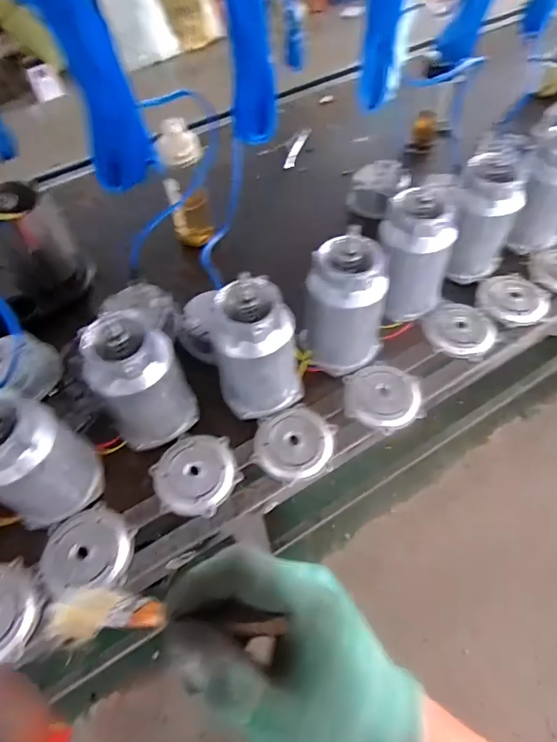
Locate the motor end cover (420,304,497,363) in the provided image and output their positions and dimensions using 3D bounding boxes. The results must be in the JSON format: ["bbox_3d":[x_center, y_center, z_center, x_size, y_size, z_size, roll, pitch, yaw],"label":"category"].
[{"bbox_3d":[0.340,-0.083,0.810,0.124,0.022,0.124,5,58,7],"label":"motor end cover"}]

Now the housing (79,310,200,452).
[{"bbox_3d":[-0.210,0.020,0.649,0.131,0.210,0.109,-20,59,-9],"label":"housing"}]

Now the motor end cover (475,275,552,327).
[{"bbox_3d":[0.461,-0.143,0.847,0.140,0.040,0.126,-40,64,-20],"label":"motor end cover"}]

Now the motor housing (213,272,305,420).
[{"bbox_3d":[-0.033,-0.027,0.665,0.131,0.217,0.110,-4,58,1],"label":"motor housing"}]

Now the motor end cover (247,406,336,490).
[{"bbox_3d":[0.025,0.116,0.700,0.134,0.021,0.115,-22,59,-10],"label":"motor end cover"}]

